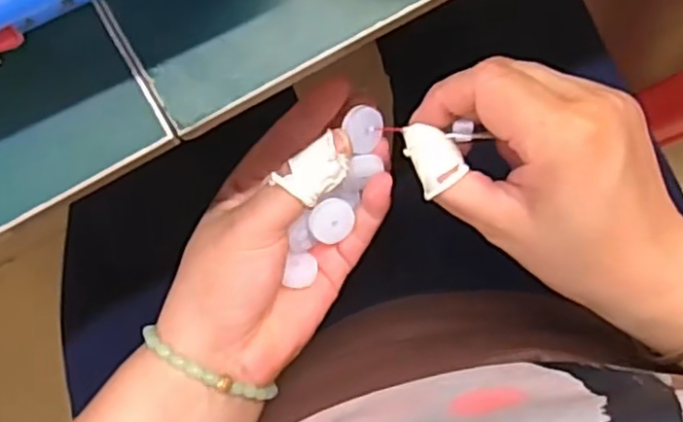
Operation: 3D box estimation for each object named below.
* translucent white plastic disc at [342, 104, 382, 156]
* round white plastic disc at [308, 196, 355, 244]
[{"bbox_3d":[0.010,-0.036,0.311,0.017,0.004,0.021,-21,110,-34],"label":"translucent white plastic disc"},{"bbox_3d":[-0.005,0.004,0.325,0.019,0.004,0.019,5,91,-6],"label":"round white plastic disc"}]

